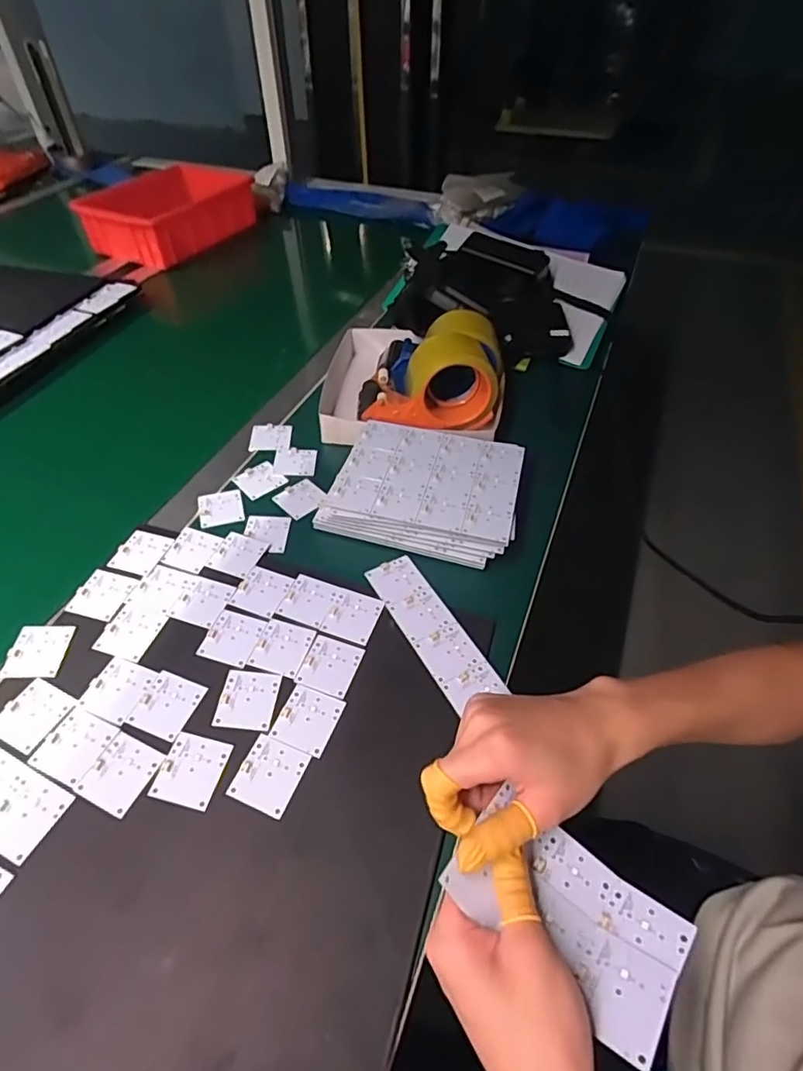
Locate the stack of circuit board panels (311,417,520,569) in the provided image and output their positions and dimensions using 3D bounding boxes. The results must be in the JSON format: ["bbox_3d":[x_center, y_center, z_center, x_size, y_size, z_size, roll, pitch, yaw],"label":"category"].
[{"bbox_3d":[0.028,-0.049,0.585,0.184,0.042,0.151,14,50,11],"label":"stack of circuit board panels"}]

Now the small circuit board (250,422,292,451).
[{"bbox_3d":[-0.160,-0.120,0.677,0.050,0.005,0.046,0,49,-1],"label":"small circuit board"}]

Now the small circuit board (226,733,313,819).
[{"bbox_3d":[-0.098,0.176,0.408,0.045,0.004,0.048,17,51,14],"label":"small circuit board"}]

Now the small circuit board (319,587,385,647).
[{"bbox_3d":[-0.044,0.072,0.500,0.046,0.004,0.048,15,50,12],"label":"small circuit board"}]

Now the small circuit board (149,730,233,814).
[{"bbox_3d":[-0.155,0.173,0.408,0.044,0.004,0.048,11,50,9],"label":"small circuit board"}]

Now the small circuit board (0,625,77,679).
[{"bbox_3d":[-0.309,0.097,0.468,0.046,0.004,0.049,-1,49,-2],"label":"small circuit board"}]

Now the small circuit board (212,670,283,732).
[{"bbox_3d":[-0.124,0.131,0.445,0.045,0.004,0.048,5,49,3],"label":"small circuit board"}]

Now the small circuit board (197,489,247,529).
[{"bbox_3d":[-0.195,-0.030,0.595,0.047,0.005,0.051,-14,51,-13],"label":"small circuit board"}]

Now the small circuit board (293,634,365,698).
[{"bbox_3d":[-0.061,0.109,0.468,0.045,0.004,0.048,16,50,12],"label":"small circuit board"}]

